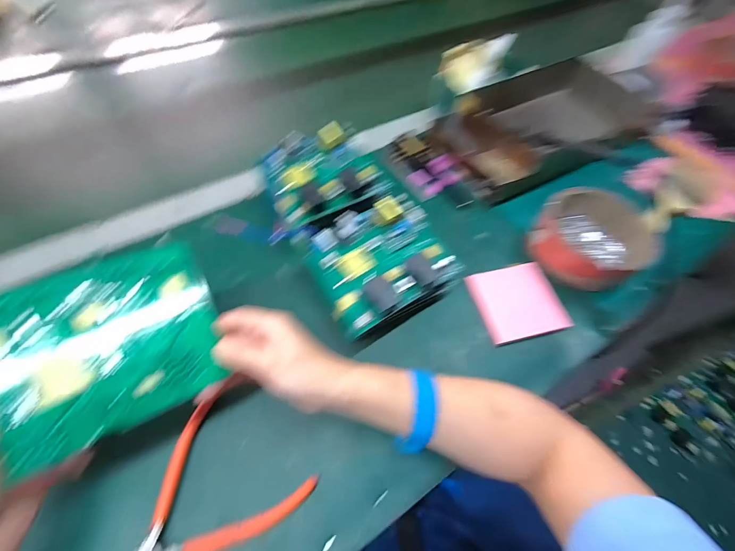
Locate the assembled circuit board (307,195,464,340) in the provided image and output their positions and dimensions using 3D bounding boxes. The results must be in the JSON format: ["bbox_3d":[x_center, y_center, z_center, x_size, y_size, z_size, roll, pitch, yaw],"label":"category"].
[{"bbox_3d":[0.016,-0.018,0.324,0.132,0.034,0.110,-24,64,-18],"label":"assembled circuit board"}]

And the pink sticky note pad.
[{"bbox_3d":[0.174,0.030,0.369,0.094,0.016,0.083,-10,61,-11],"label":"pink sticky note pad"}]

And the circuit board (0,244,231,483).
[{"bbox_3d":[-0.181,0.048,0.225,0.139,0.011,0.116,-25,83,-25],"label":"circuit board"}]

